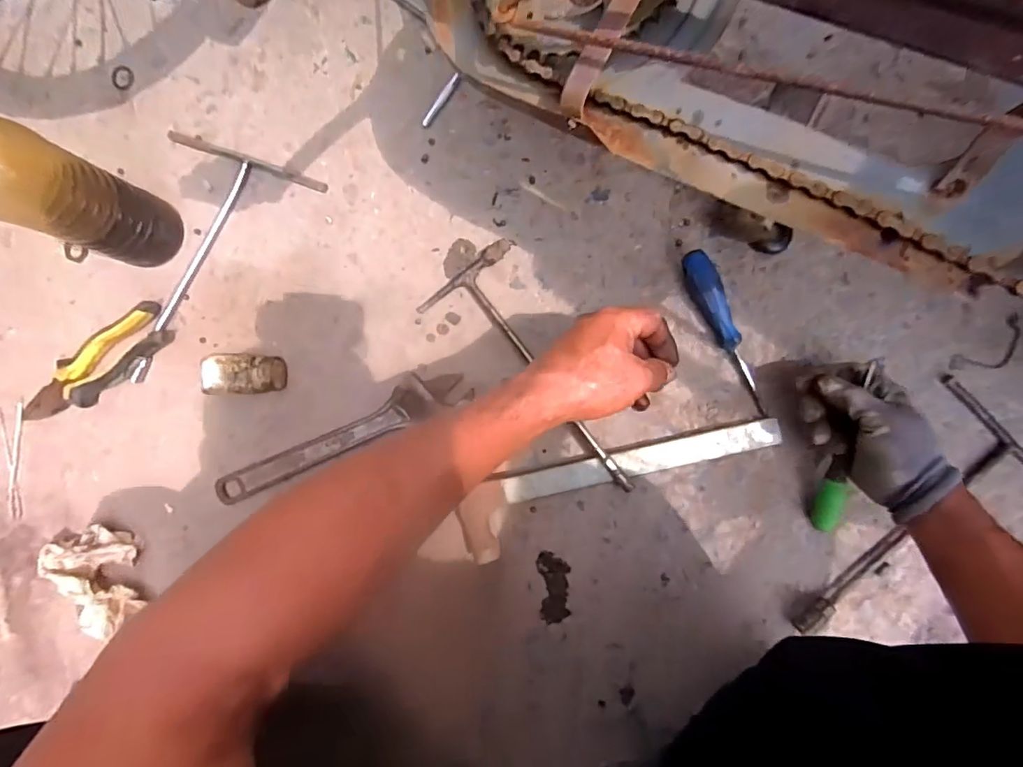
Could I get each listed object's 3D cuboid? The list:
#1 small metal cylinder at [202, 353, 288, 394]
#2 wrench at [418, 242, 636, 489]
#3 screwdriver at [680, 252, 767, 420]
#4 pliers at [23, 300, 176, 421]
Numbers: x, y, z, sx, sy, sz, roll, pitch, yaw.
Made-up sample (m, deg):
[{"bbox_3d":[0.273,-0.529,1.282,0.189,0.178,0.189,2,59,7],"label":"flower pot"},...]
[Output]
[{"bbox_3d":[-0.275,-0.010,0.512,0.068,0.042,0.040,0,90,3],"label":"small metal cylinder"},{"bbox_3d":[0.033,-0.007,0.504,0.109,0.030,0.277,-38,89,2],"label":"wrench"},{"bbox_3d":[0.220,-0.051,0.498,0.029,0.027,0.175,-29,89,3],"label":"screwdriver"},{"bbox_3d":[-0.446,-0.015,0.521,0.187,0.035,0.053,-32,89,3],"label":"pliers"}]

